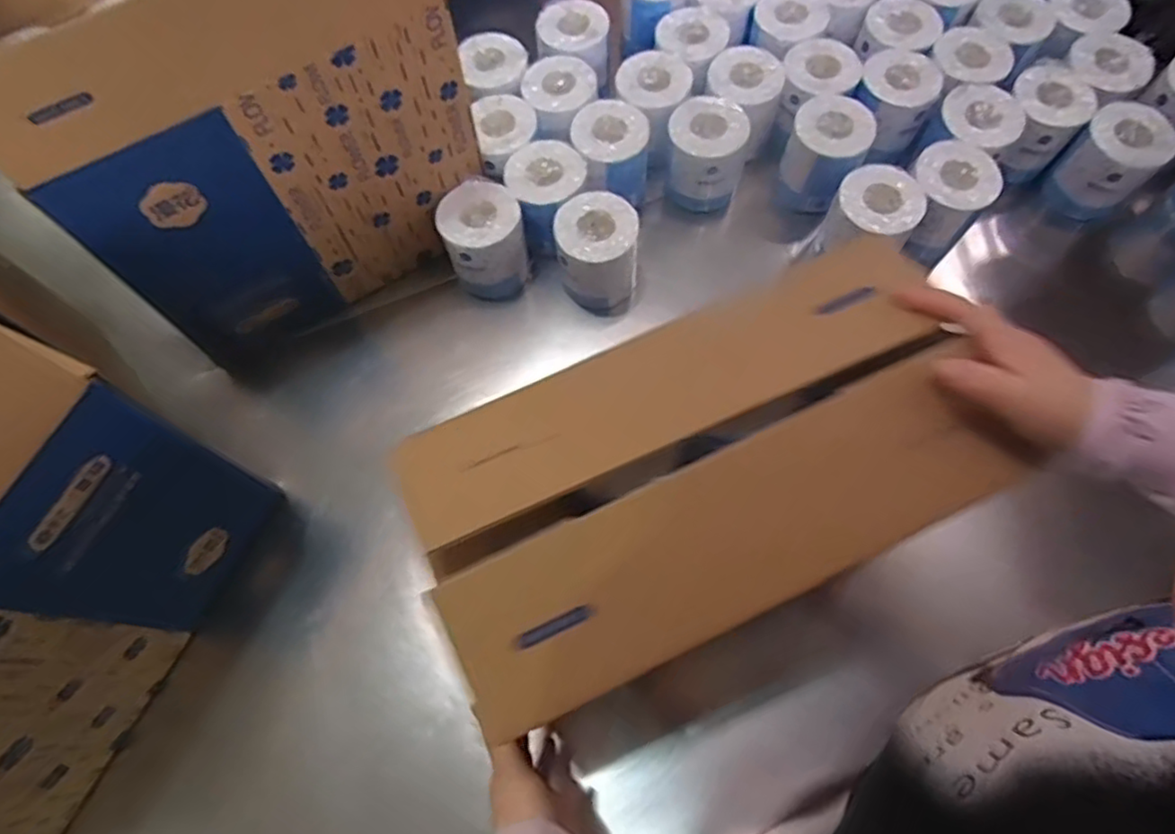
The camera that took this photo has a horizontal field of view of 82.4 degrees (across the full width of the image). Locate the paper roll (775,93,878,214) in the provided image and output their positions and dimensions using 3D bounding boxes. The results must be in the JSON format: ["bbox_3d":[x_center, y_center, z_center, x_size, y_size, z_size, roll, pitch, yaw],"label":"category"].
[{"bbox_3d":[0.324,-0.356,0.919,0.103,0.113,0.112,26,71,11],"label":"paper roll"}]

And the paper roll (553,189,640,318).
[{"bbox_3d":[0.014,-0.206,0.854,0.102,0.127,0.101,1,68,1],"label":"paper roll"}]

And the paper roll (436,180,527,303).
[{"bbox_3d":[-0.129,-0.220,0.857,0.093,0.122,0.091,0,68,1],"label":"paper roll"}]

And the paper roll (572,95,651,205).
[{"bbox_3d":[0.030,-0.343,0.894,0.091,0.111,0.095,0,68,1],"label":"paper roll"}]

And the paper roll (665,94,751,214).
[{"bbox_3d":[0.160,-0.357,0.913,0.098,0.124,0.097,0,68,1],"label":"paper roll"}]

